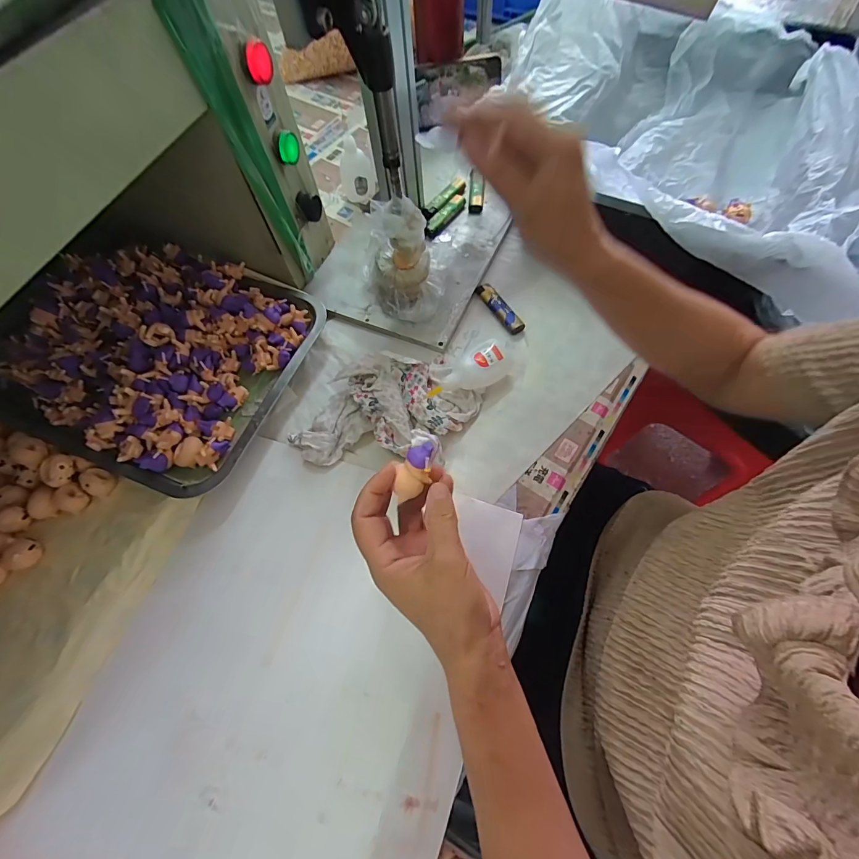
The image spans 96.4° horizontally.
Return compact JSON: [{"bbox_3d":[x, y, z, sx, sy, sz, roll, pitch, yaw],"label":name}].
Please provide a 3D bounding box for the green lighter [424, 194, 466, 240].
[{"bbox_3d":[0.019,-0.285,0.516,0.019,0.015,0.073,40,85,18],"label":"green lighter"}]

